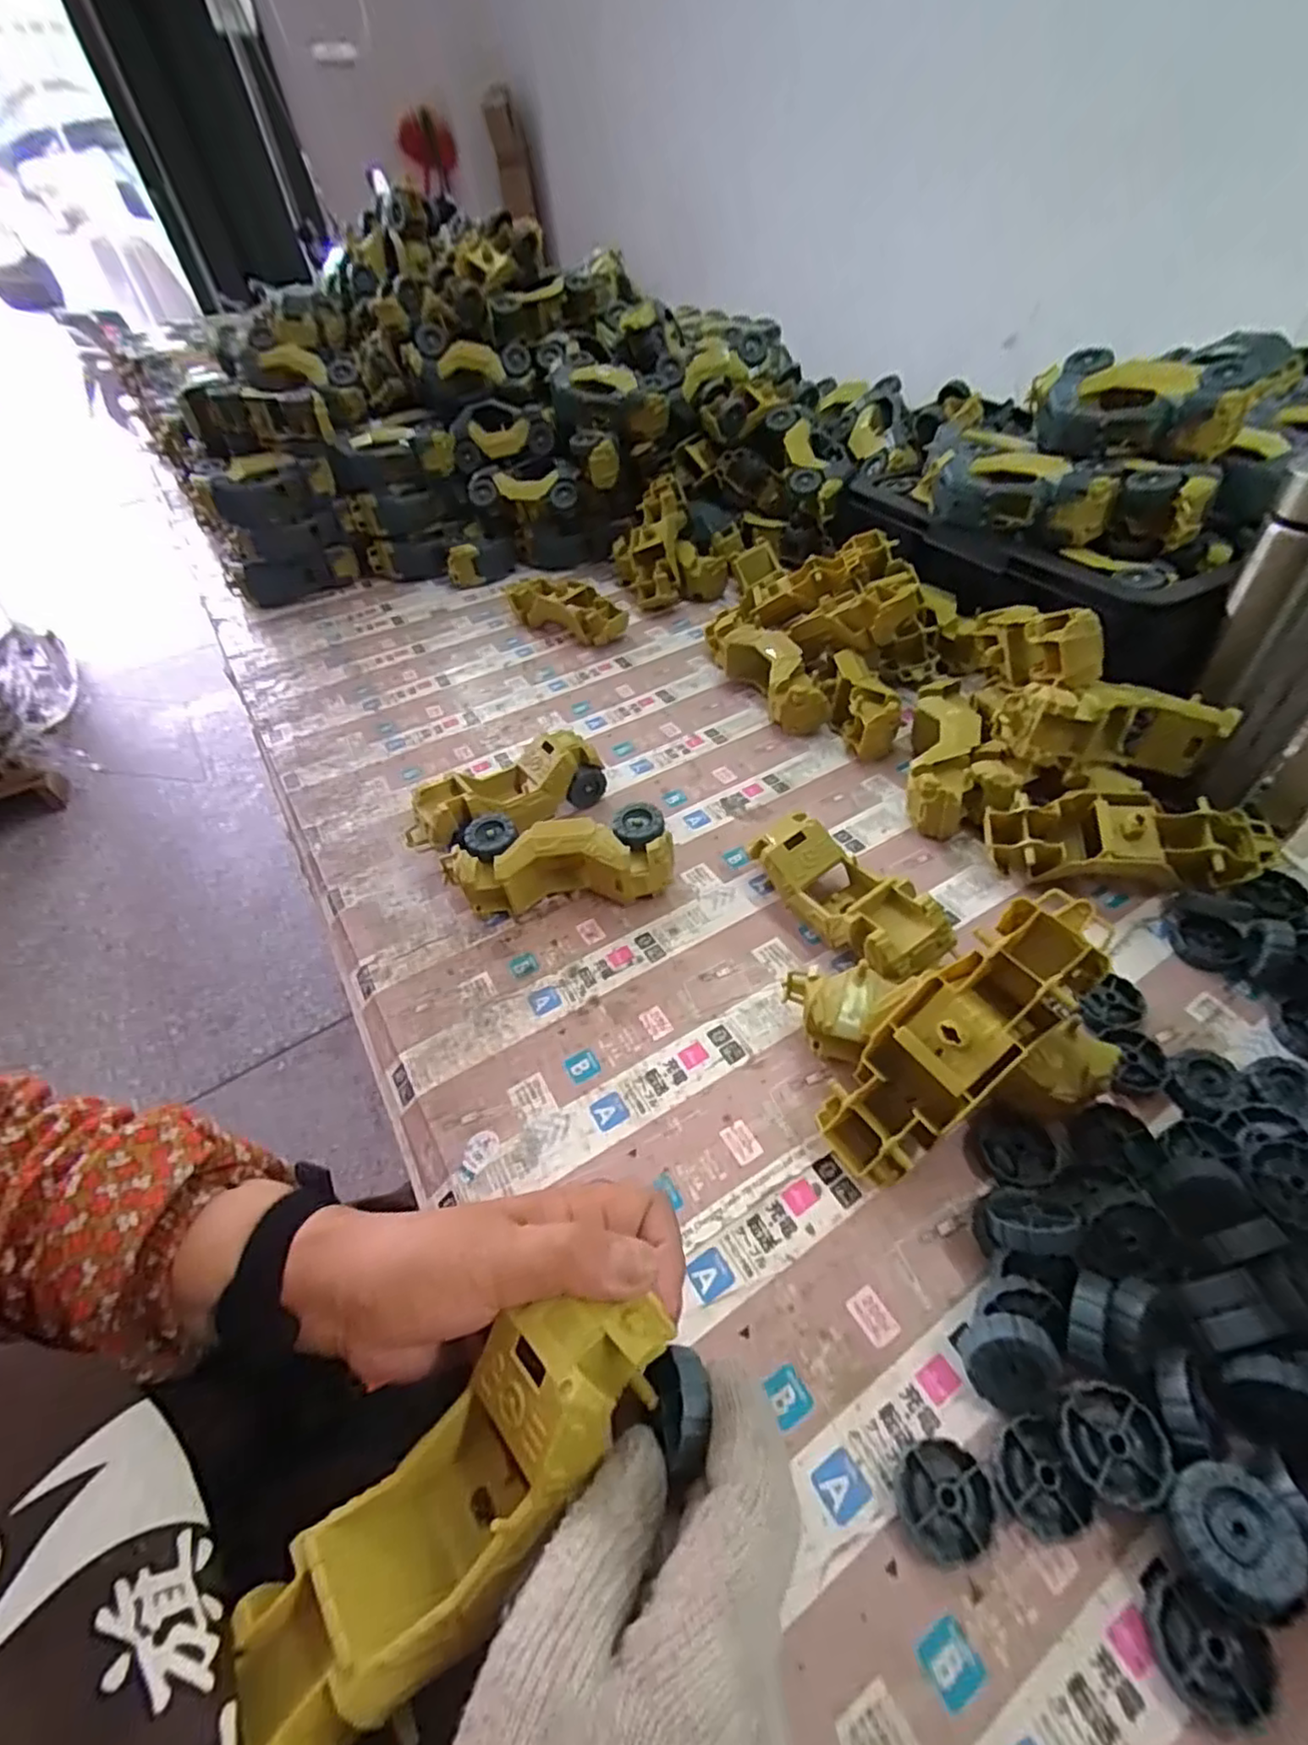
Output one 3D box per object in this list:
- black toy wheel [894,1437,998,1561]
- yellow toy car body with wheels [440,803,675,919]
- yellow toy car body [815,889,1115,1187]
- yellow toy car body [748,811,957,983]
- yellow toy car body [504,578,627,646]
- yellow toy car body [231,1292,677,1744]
[{"bbox_3d":[0.120,0.259,0.280,0.036,0.011,0.036,-3,45,3],"label":"black toy wheel"},{"bbox_3d":[-0.072,-0.006,0.517,0.172,0.059,0.060,-3,47,2],"label":"yellow toy car body with wheels"},{"bbox_3d":[0.158,0.087,0.352,0.179,0.050,0.057,-48,51,5],"label":"yellow toy car body"},{"bbox_3d":[0.127,0.018,0.463,0.057,0.070,0.157,-23,50,-15],"label":"yellow toy car body"},{"bbox_3d":[-0.108,-0.326,0.837,0.179,0.057,0.054,26,53,28],"label":"yellow toy car body"},{"bbox_3d":[-0.058,0.210,0.232,0.151,0.052,0.056,-41,53,-18],"label":"yellow toy car body"}]

